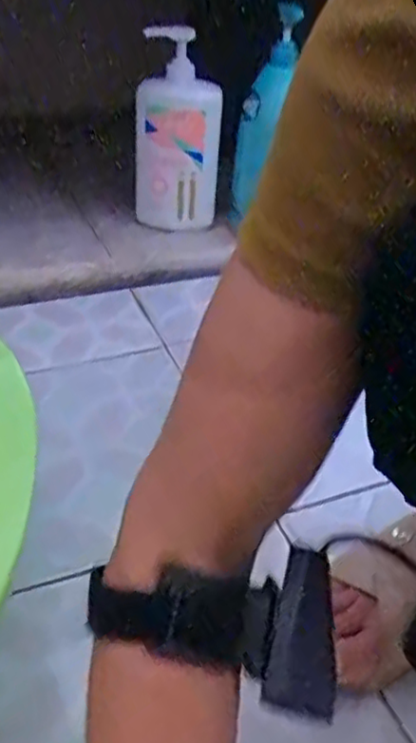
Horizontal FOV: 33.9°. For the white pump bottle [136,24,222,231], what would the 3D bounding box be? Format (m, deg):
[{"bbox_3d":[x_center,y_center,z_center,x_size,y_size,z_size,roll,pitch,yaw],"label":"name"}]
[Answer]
[{"bbox_3d":[-0.039,-0.298,0.868,0.109,0.237,0.050,10,39,3],"label":"white pump bottle"}]

